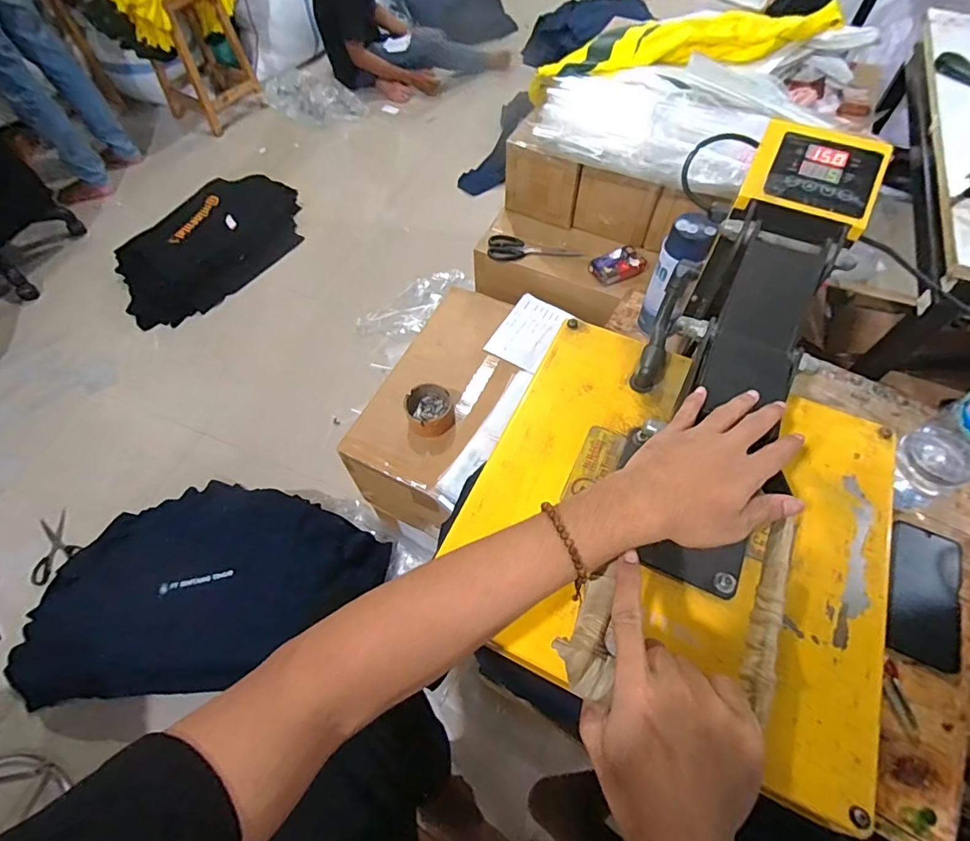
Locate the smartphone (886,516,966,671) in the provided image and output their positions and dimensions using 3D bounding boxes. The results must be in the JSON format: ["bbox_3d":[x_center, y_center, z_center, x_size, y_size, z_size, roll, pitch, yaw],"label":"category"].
[{"bbox_3d":[0.537,0.210,0.595,0.082,0.012,0.163,18,68,18],"label":"smartphone"}]

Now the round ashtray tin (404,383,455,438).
[{"bbox_3d":[-0.096,-0.019,0.850,0.084,0.038,0.094,-10,59,-5],"label":"round ashtray tin"}]

